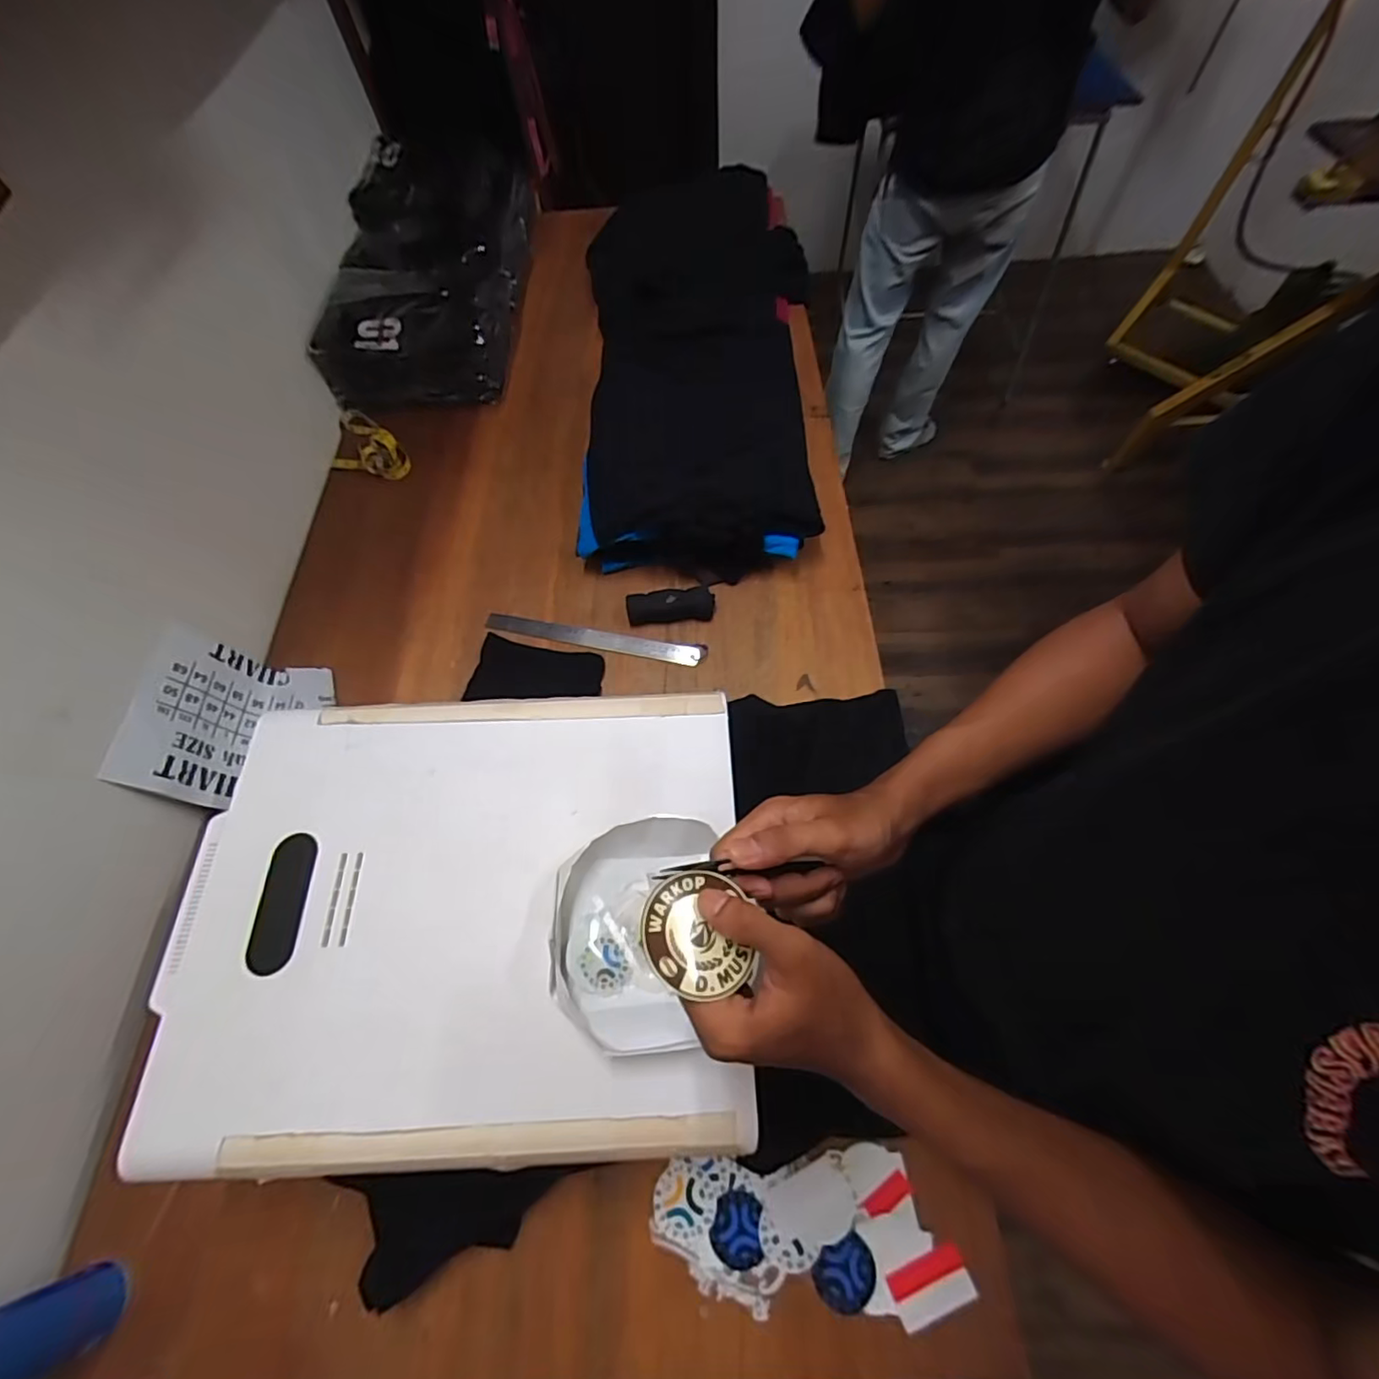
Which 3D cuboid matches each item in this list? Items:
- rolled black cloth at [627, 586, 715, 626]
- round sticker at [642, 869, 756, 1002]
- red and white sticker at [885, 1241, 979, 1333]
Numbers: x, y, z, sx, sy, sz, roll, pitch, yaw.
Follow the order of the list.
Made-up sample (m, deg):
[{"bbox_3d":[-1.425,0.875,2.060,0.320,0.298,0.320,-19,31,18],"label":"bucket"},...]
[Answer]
[{"bbox_3d":[-0.028,-0.125,0.852,0.129,0.033,0.049,-5,64,0],"label":"rolled black cloth"},{"bbox_3d":[0.004,0.134,0.323,0.059,0.006,0.063,8,57,-13],"label":"round sticker"},{"bbox_3d":[0.219,0.539,0.524,0.072,0.005,0.039,-19,53,-7],"label":"red and white sticker"}]

